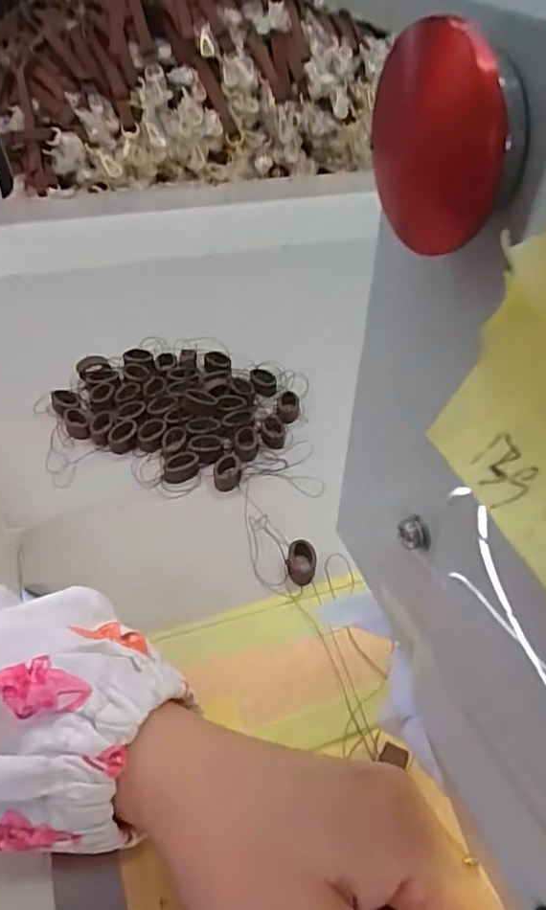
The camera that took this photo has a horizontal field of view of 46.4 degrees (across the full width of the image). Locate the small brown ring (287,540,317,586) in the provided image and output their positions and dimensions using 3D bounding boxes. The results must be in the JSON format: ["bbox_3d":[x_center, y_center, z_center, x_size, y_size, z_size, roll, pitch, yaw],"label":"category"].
[{"bbox_3d":[0.014,0.053,0.312,0.014,0.010,0.020,3,44,5],"label":"small brown ring"}]

